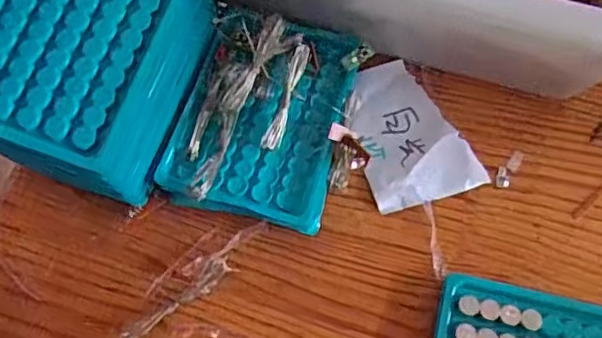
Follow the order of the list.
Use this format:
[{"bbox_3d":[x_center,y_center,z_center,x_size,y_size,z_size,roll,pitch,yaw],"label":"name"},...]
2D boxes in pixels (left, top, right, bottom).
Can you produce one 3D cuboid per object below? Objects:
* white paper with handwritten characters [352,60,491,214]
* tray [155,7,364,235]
[{"bbox_3d":[0.066,-0.024,0.379,0.067,0.005,0.096,-20,71,-7],"label":"white paper with handwritten characters"},{"bbox_3d":[-0.024,-0.034,0.357,0.096,0.042,0.123,13,71,5],"label":"tray"}]

